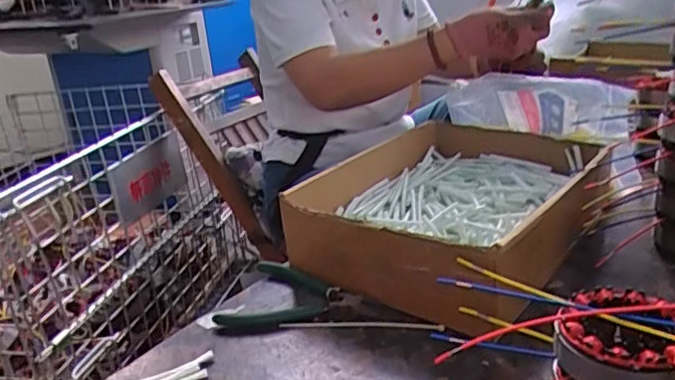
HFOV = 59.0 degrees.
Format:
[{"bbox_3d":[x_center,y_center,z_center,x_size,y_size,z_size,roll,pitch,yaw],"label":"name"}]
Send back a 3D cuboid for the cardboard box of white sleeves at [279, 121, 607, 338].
[{"bbox_3d":[0.139,0.019,0.677,0.249,0.093,0.347,13,27,38],"label":"cardboard box of white sleeves"}]

